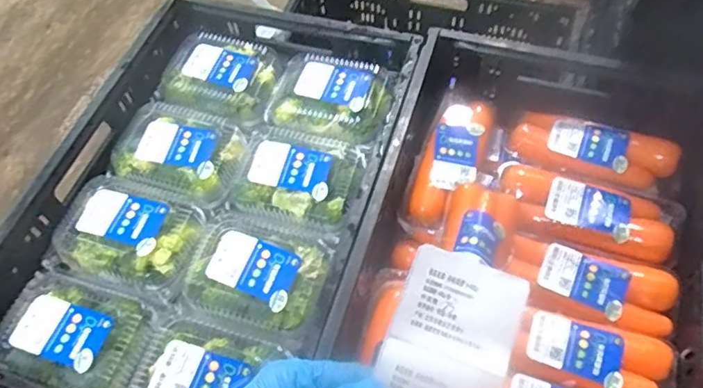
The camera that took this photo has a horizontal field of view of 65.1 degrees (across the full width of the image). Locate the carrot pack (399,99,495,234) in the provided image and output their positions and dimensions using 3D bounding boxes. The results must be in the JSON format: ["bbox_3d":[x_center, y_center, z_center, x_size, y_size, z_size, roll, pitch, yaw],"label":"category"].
[{"bbox_3d":[0.139,-0.050,0.774,0.080,0.041,0.215,26,63,17],"label":"carrot pack"}]

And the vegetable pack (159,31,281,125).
[{"bbox_3d":[-0.194,-0.174,0.826,0.165,0.062,0.130,20,61,15],"label":"vegetable pack"}]

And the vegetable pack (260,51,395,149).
[{"bbox_3d":[-0.032,-0.131,0.783,0.177,0.052,0.133,11,59,10],"label":"vegetable pack"}]

